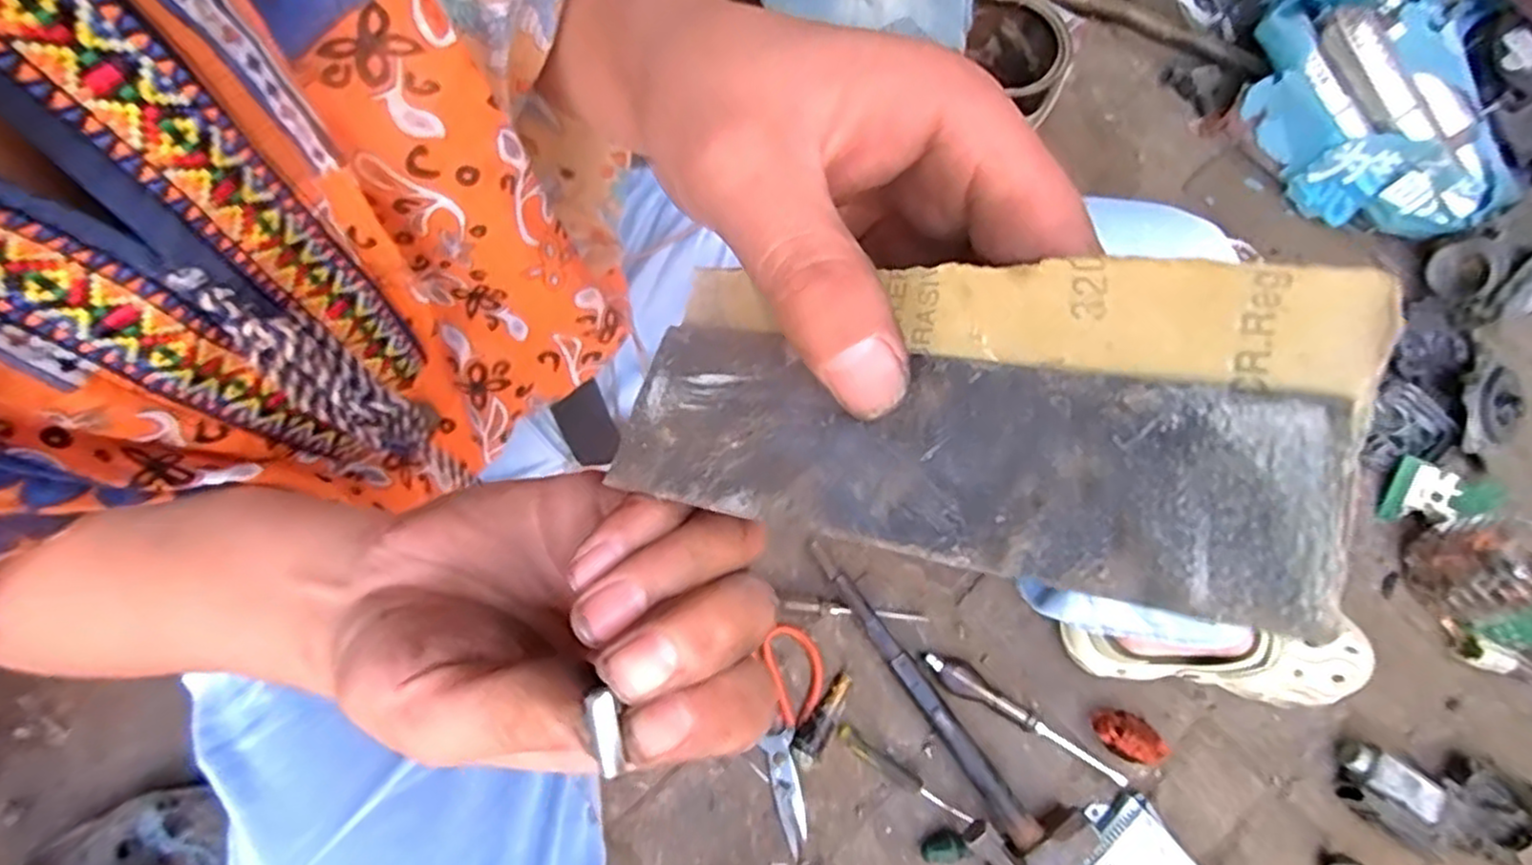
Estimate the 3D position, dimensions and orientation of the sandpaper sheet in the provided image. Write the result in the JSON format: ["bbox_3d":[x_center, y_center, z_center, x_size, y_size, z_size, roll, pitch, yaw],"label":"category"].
[{"bbox_3d":[0.028,-0.006,0.143,0.136,0.014,0.057,5,64,35],"label":"sandpaper sheet"}]

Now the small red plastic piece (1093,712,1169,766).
[{"bbox_3d":[0.336,0.284,0.686,0.065,0.034,0.036,28,70,8],"label":"small red plastic piece"}]

